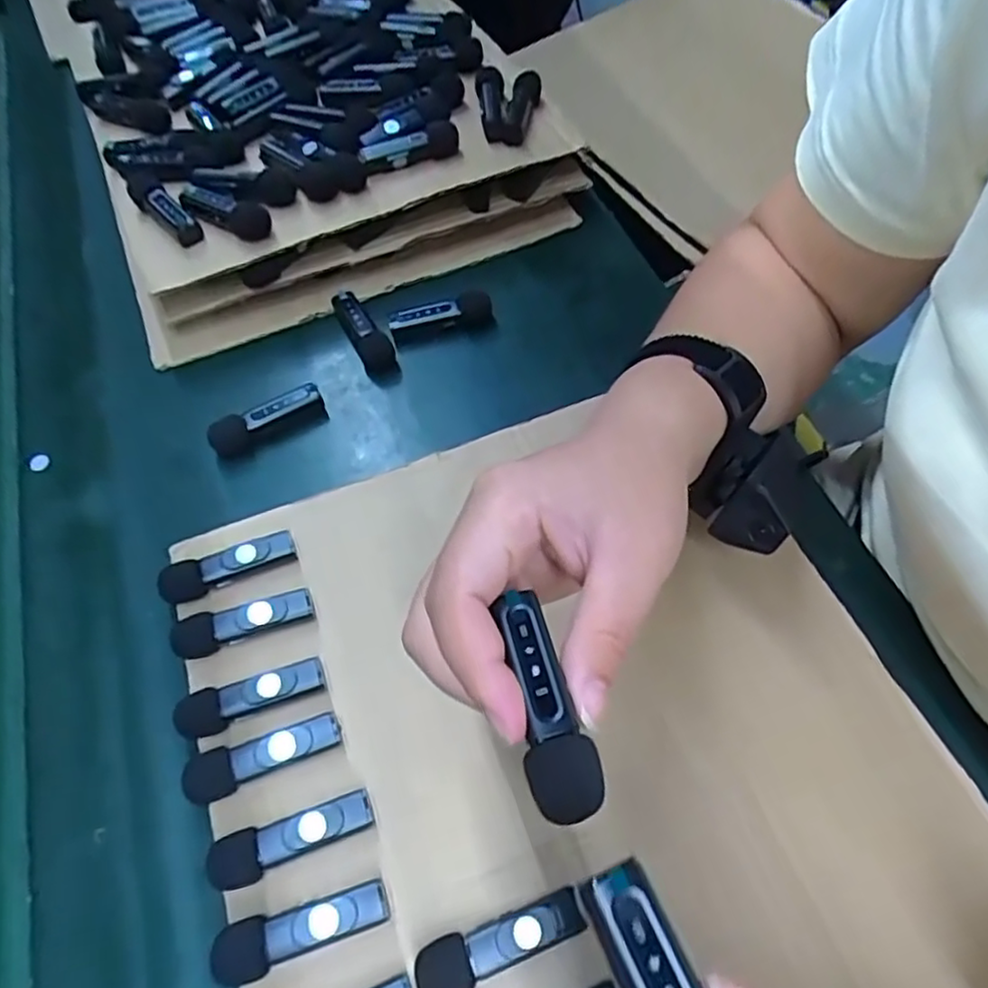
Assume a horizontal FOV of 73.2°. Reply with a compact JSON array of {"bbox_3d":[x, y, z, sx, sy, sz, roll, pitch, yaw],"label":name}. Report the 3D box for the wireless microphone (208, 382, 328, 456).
[{"bbox_3d":[-0.130,-0.043,0.381,0.065,0.016,0.018,-28,62,-12],"label":"wireless microphone"}]

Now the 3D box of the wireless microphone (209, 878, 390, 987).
[{"bbox_3d":[-0.071,0.165,0.251,0.063,0.018,0.019,-15,60,-6],"label":"wireless microphone"}]

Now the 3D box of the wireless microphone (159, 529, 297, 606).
[{"bbox_3d":[-0.131,0.036,0.329,0.064,0.016,0.018,-24,61,-10],"label":"wireless microphone"}]

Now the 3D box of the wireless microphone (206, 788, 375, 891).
[{"bbox_3d":[-0.081,0.138,0.266,0.063,0.016,0.018,-20,61,-8],"label":"wireless microphone"}]

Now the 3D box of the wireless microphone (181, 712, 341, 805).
[{"bbox_3d":[-0.098,0.112,0.282,0.065,0.015,0.019,-16,60,-6],"label":"wireless microphone"}]

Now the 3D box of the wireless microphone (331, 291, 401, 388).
[{"bbox_3d":[-0.079,-0.097,0.410,0.019,0.016,0.070,-28,75,-13],"label":"wireless microphone"}]

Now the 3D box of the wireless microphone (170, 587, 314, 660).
[{"bbox_3d":[-0.118,0.061,0.313,0.062,0.018,0.018,-15,60,-6],"label":"wireless microphone"}]

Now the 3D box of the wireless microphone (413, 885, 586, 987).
[{"bbox_3d":[0.003,0.167,0.248,0.063,0.015,0.018,-20,61,-8],"label":"wireless microphone"}]

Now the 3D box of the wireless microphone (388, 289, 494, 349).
[{"bbox_3d":[-0.033,-0.110,0.415,0.063,0.014,0.022,-17,60,-7],"label":"wireless microphone"}]

